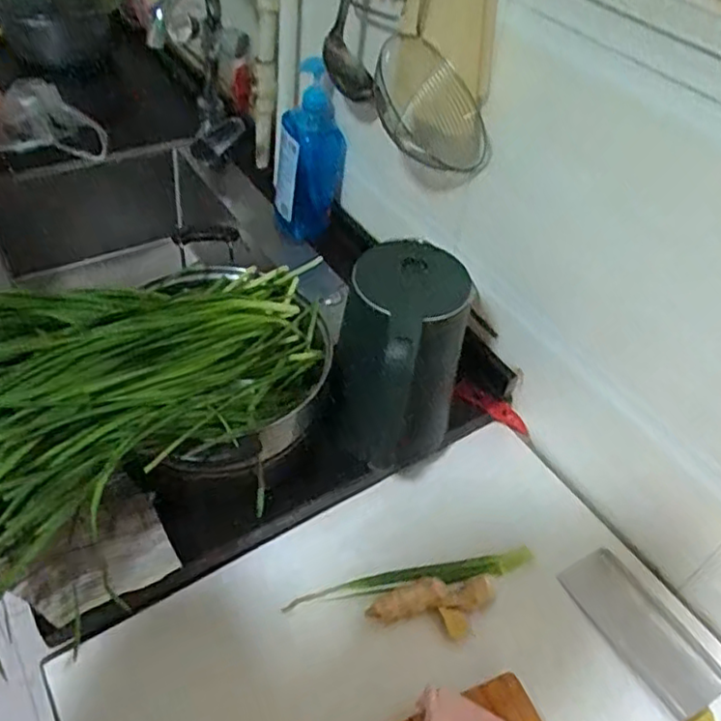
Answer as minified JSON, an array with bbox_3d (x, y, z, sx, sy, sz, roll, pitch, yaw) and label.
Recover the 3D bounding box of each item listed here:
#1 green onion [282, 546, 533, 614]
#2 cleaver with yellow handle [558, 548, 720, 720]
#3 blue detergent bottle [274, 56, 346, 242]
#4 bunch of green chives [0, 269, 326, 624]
[{"bbox_3d":[0.059,0.241,0.728,0.280,0.021,0.029,-6,48,-11],"label":"green onion"},{"bbox_3d":[0.329,0.321,0.674,0.081,0.025,0.282,-20,52,-23],"label":"cleaver with yellow handle"},{"bbox_3d":[-0.077,-0.288,0.995,0.104,0.287,0.068,-3,47,-8],"label":"blue detergent bottle"},{"bbox_3d":[-0.233,0.014,0.592,0.250,0.146,0.467,32,52,22],"label":"bunch of green chives"}]

